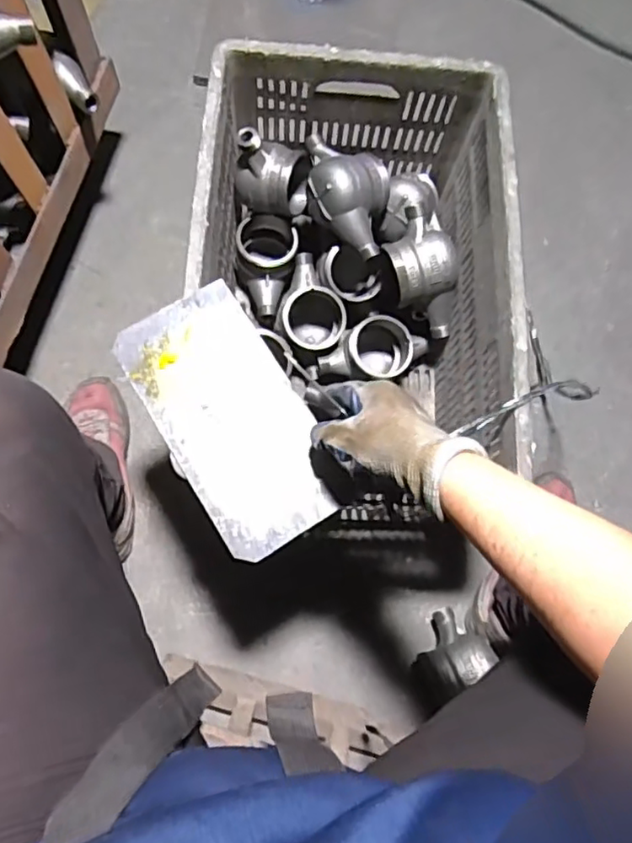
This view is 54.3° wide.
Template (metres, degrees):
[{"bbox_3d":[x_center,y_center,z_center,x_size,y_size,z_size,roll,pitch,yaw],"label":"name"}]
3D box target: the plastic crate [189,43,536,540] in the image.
[{"bbox_3d":[0.032,-0.137,0.720,0.317,0.260,0.457,3,76,-3],"label":"plastic crate"}]

